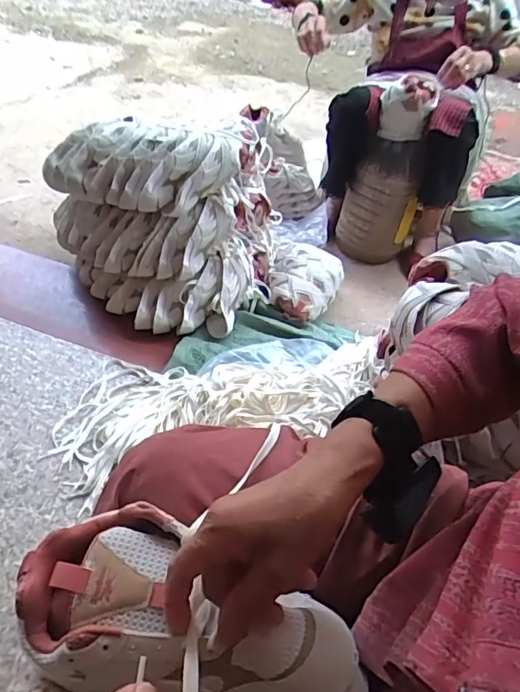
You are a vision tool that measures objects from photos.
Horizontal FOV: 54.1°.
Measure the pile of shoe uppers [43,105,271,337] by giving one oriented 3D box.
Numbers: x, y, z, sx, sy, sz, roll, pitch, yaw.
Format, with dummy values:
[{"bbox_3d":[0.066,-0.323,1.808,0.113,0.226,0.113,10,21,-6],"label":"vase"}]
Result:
[{"bbox_3d":[-0.190,-0.271,1.084,0.470,0.318,0.385,-10,49,-12],"label":"pile of shoe uppers"}]

